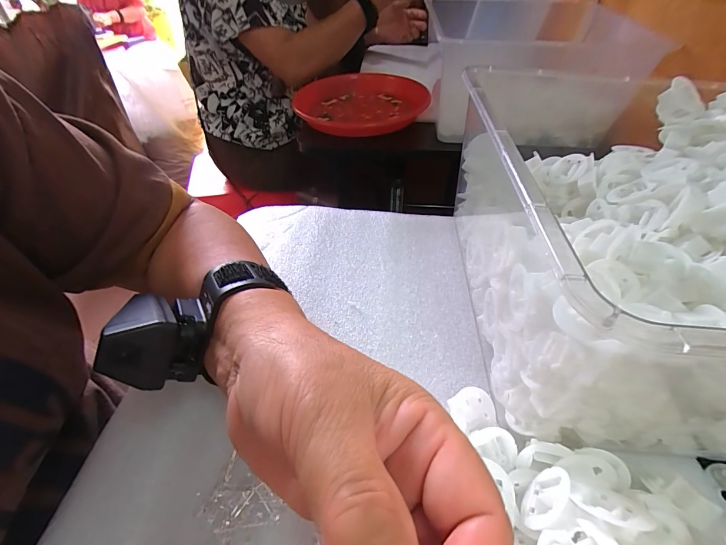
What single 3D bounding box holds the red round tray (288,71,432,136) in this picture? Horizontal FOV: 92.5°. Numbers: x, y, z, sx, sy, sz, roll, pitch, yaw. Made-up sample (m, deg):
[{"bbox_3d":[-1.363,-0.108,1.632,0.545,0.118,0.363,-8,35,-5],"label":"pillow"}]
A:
[{"bbox_3d":[0.007,-0.308,0.634,0.217,0.034,0.238,-1,44,1],"label":"red round tray"}]

